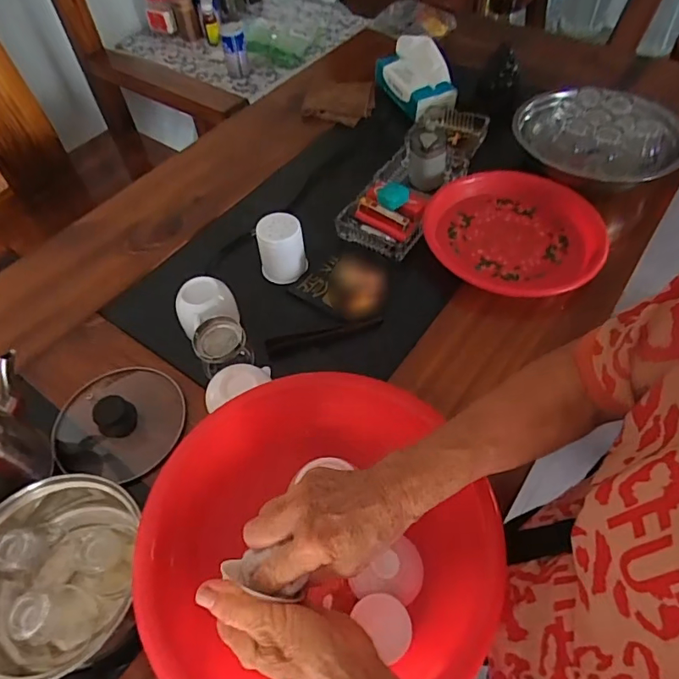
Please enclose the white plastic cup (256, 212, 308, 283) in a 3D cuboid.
[{"bbox_3d":[-0.084,-0.134,0.712,0.064,0.074,0.056,-11,54,-6],"label":"white plastic cup"}]

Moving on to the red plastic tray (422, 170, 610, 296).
[{"bbox_3d":[0.253,-0.152,0.723,0.255,0.041,0.232,13,55,11],"label":"red plastic tray"}]

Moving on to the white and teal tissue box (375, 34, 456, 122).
[{"bbox_3d":[0.148,-0.511,0.966,0.118,0.096,0.156,-18,55,-10],"label":"white and teal tissue box"}]

